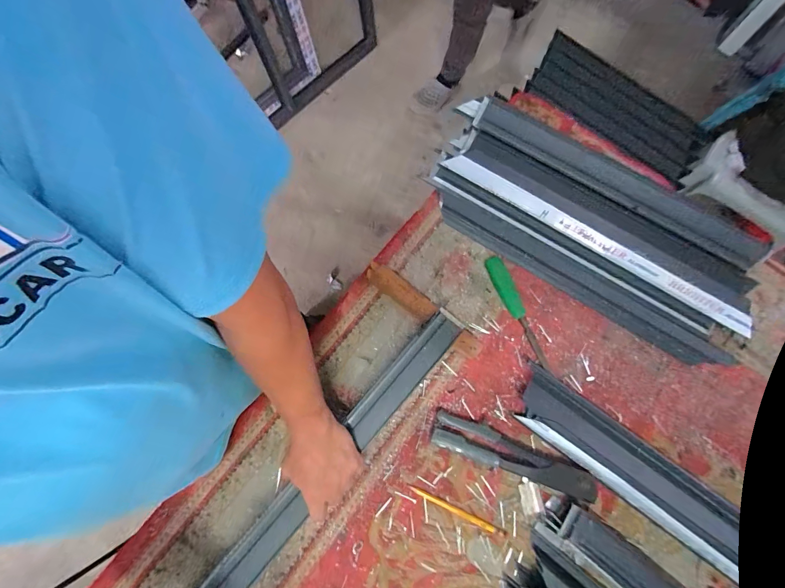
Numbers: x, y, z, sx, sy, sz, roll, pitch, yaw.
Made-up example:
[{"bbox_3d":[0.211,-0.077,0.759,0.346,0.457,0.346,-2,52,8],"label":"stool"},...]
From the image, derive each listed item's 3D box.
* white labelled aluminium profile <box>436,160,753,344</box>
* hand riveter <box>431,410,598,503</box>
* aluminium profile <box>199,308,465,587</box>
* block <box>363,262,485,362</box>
[{"bbox_3d":[0.325,-0.092,0.591,0.532,0.022,0.025,32,76,7],"label":"white labelled aluminium profile"},{"bbox_3d":[0.186,0.246,0.545,0.251,0.024,0.051,20,75,4],"label":"hand riveter"},{"bbox_3d":[-0.079,0.233,0.516,0.052,0.030,0.515,40,81,9],"label":"aluminium profile"},{"bbox_3d":[0.047,0.024,0.582,0.222,0.041,0.031,38,77,8],"label":"block"}]

